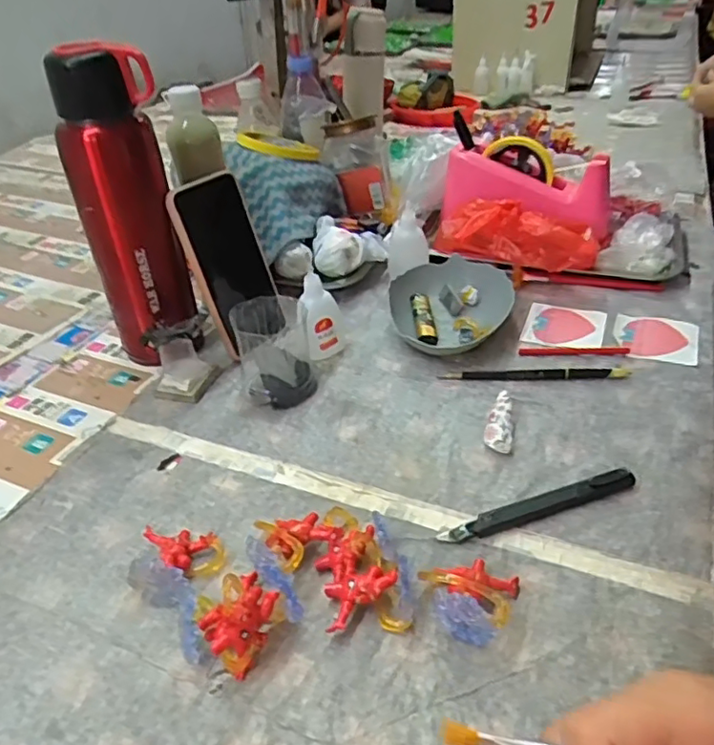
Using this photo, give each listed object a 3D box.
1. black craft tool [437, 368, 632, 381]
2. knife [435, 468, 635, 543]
[{"bbox_3d":[0.156,0.001,0.529,0.160,0.006,0.016,0,37,3],"label":"black craft tool"},{"bbox_3d":[0.123,0.091,0.408,0.141,0.012,0.015,-13,38,-13],"label":"knife"}]

